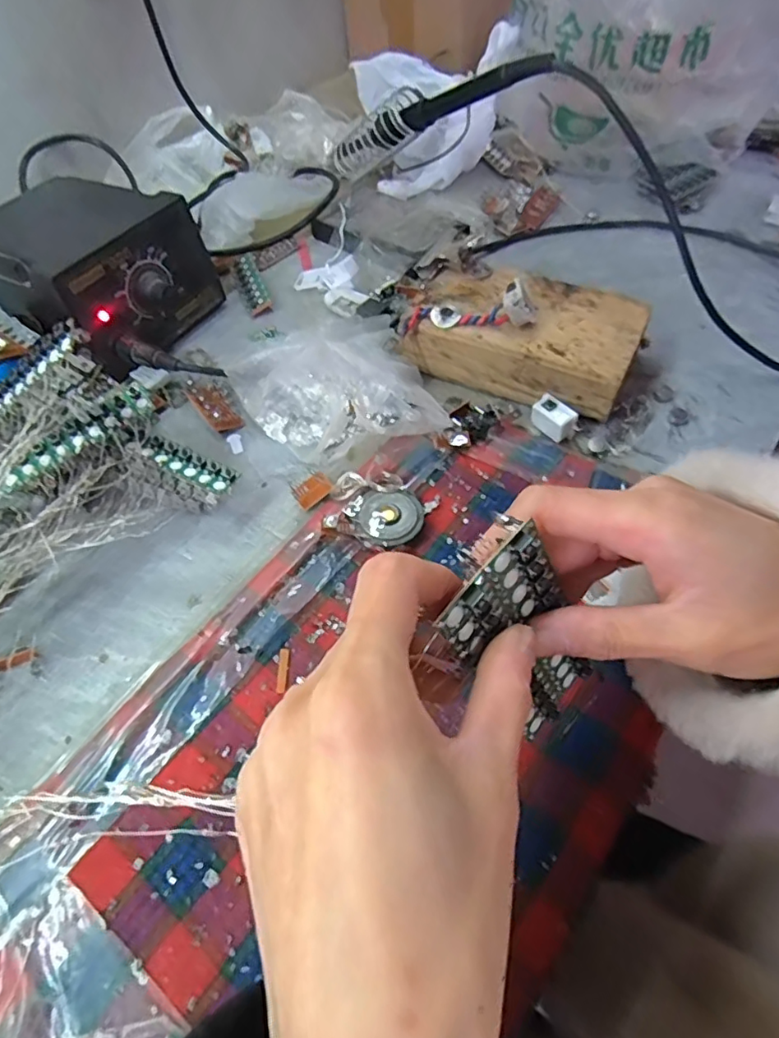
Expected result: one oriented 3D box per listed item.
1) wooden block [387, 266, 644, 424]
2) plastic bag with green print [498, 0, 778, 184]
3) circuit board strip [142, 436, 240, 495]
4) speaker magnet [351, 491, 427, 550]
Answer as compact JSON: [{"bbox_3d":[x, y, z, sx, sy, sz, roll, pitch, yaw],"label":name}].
[{"bbox_3d":[0.088,-0.121,0.372,0.141,0.041,0.083,19,60,16],"label":"wooden block"},{"bbox_3d":[0.210,-0.394,0.459,0.216,0.198,0.192,20,60,17],"label":"plastic bag with green print"},{"bbox_3d":[-0.112,-0.031,0.313,0.054,0.007,0.017,24,61,12],"label":"circuit board strip"},{"bbox_3d":[0.000,-0.001,0.312,0.037,0.010,0.036,1,59,-1],"label":"speaker magnet"}]

